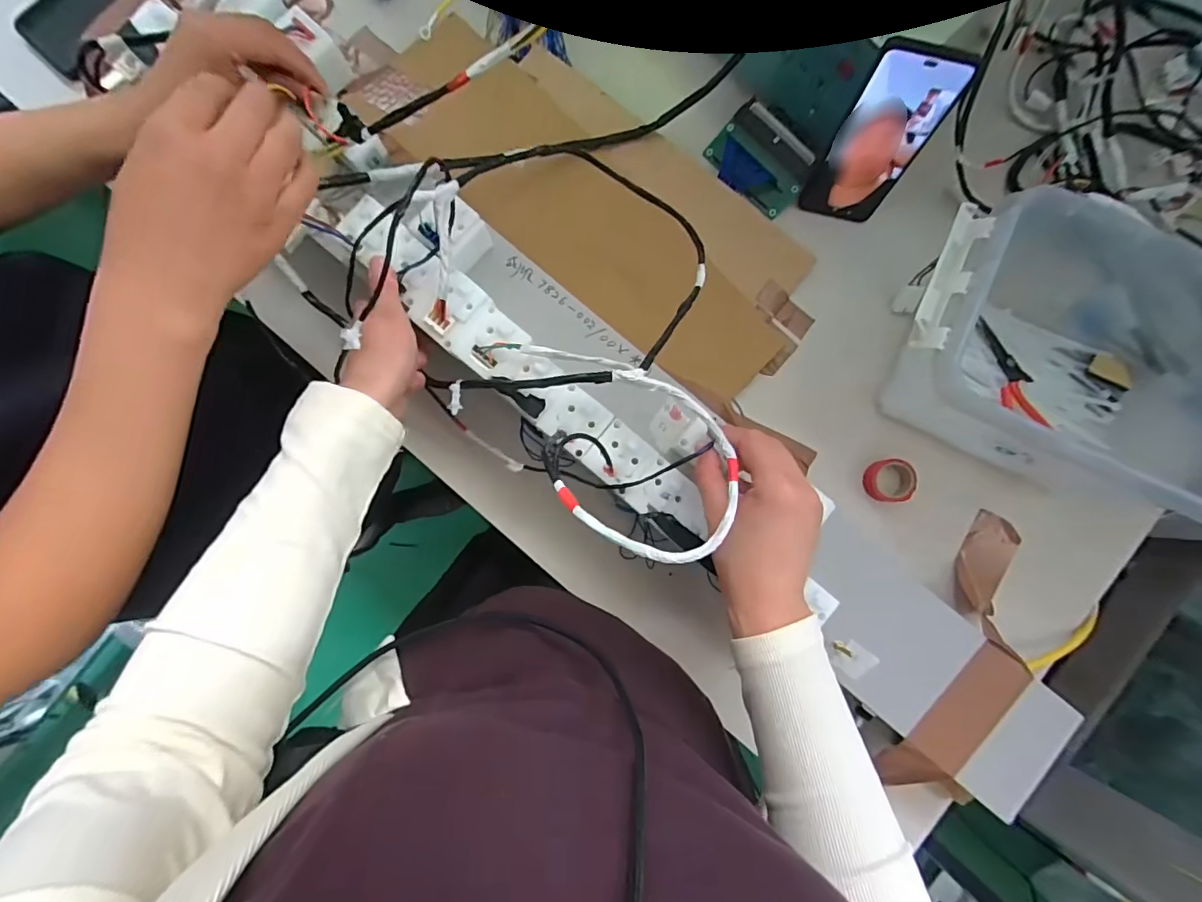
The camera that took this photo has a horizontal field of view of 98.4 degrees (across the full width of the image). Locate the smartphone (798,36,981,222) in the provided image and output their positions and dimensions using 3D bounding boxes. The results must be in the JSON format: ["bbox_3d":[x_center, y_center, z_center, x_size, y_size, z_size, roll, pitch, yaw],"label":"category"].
[{"bbox_3d":[0.253,-0.280,0.476,0.076,0.168,0.012,12,69,0],"label":"smartphone"}]

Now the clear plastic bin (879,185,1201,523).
[{"bbox_3d":[0.418,-0.087,0.469,0.328,0.143,0.221,27,84,0],"label":"clear plastic bin"}]

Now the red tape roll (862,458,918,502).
[{"bbox_3d":[0.290,0.030,0.518,0.049,0.015,0.042,5,84,-2],"label":"red tape roll"}]

